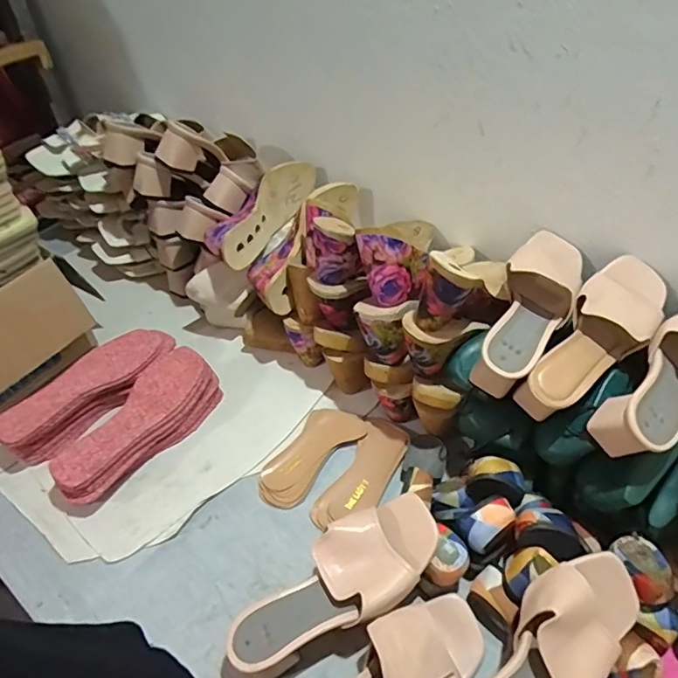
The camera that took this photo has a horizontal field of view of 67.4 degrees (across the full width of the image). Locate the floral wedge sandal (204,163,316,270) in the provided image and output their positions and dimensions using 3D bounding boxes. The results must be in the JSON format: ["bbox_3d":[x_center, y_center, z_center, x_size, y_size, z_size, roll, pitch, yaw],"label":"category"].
[{"bbox_3d":[-0.118,-0.203,0.810,0.068,0.075,0.235,25,51,25],"label":"floral wedge sandal"}]

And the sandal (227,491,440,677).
[{"bbox_3d":[-0.001,0.263,0.538,0.237,0.081,0.091,-22,48,-19],"label":"sandal"}]

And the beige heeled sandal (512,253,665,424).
[{"bbox_3d":[0.291,0.001,0.570,0.099,0.090,0.221,31,54,30],"label":"beige heeled sandal"}]

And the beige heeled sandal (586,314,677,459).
[{"bbox_3d":[0.364,0.040,0.535,0.225,0.075,0.083,-33,52,-27],"label":"beige heeled sandal"}]

